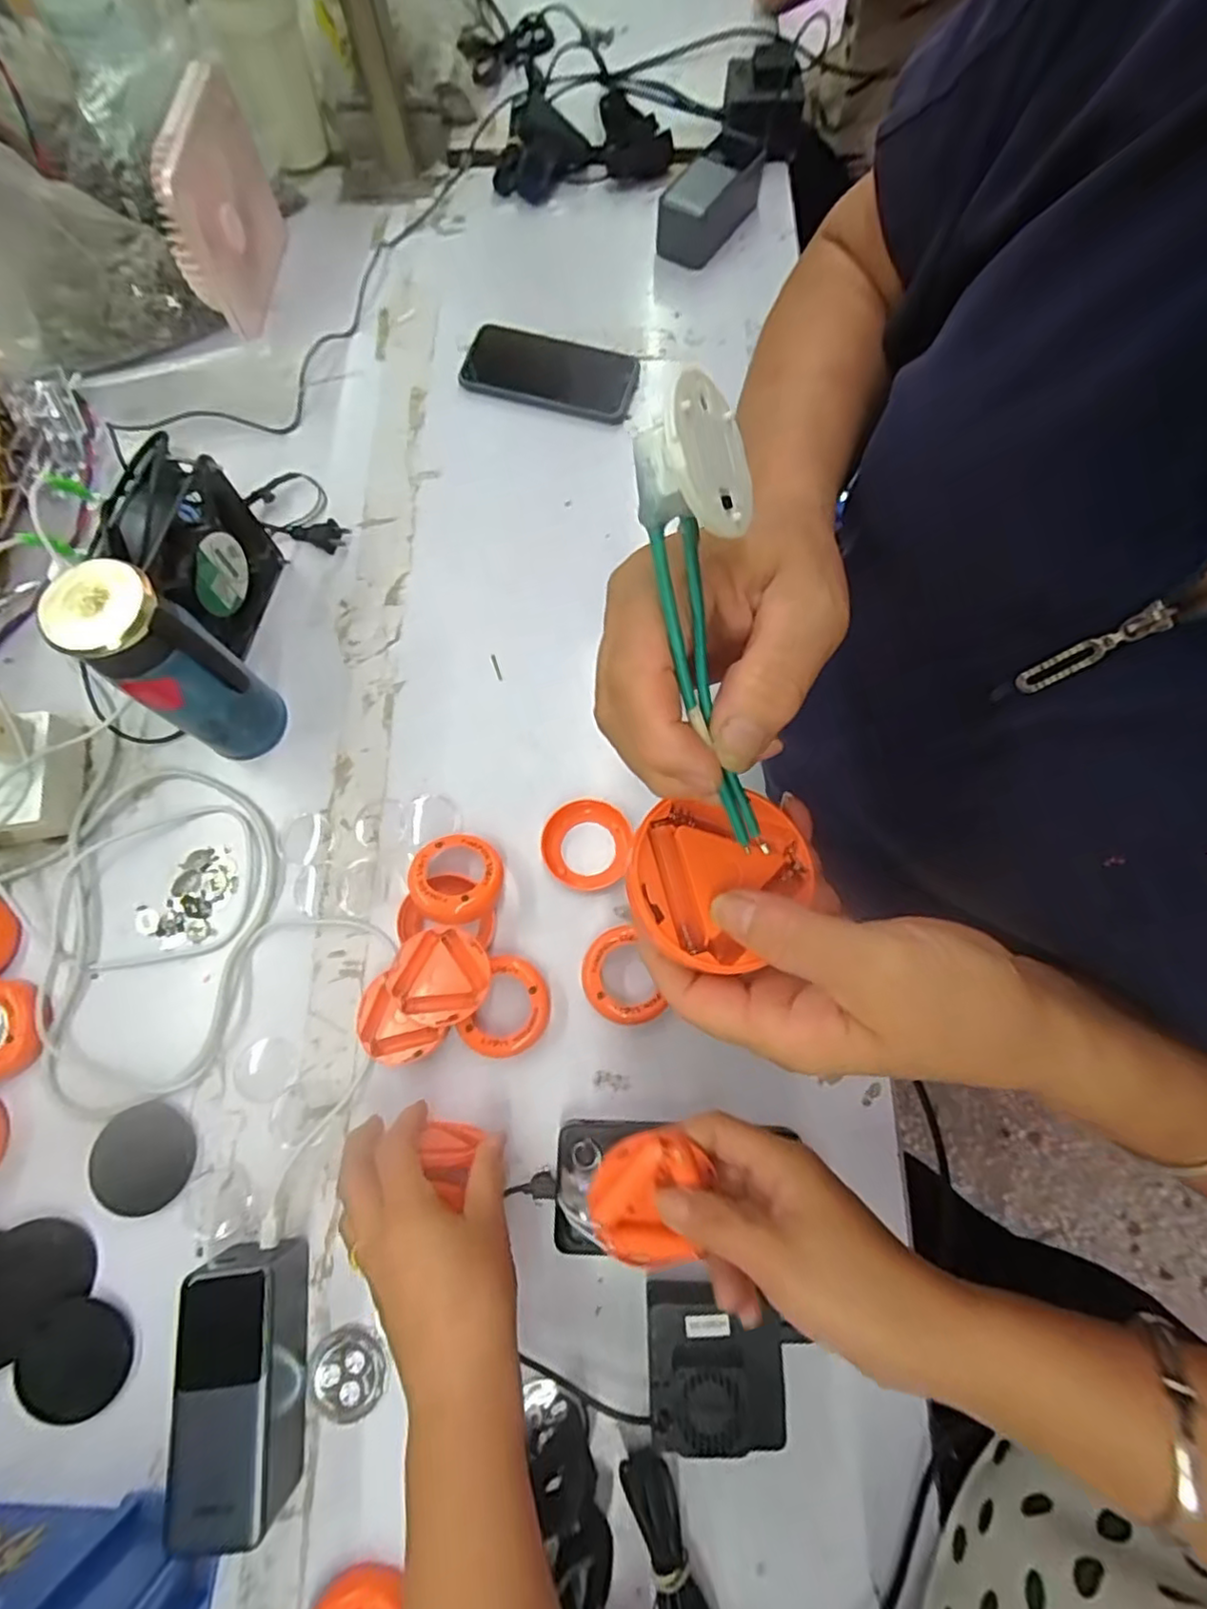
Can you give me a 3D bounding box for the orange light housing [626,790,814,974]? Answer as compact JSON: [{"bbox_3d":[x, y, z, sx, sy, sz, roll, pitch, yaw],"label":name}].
[{"bbox_3d":[0.042,0.027,0.234,0.066,0.014,0.060,0,75,-1],"label":"orange light housing"}]

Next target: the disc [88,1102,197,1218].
[{"bbox_3d":[-0.304,0.233,0.427,0.063,0.009,0.064,0,75,-1],"label":"disc"}]

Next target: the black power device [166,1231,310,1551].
[{"bbox_3d":[-0.211,0.333,0.375,0.055,0.052,0.132,-6,75,-2],"label":"black power device"}]

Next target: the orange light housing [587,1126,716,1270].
[{"bbox_3d":[0.024,0.194,0.319,0.060,0.016,0.060,0,75,-1],"label":"orange light housing"}]

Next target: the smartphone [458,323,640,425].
[{"bbox_3d":[-0.050,-0.405,0.610,0.158,0.014,0.079,11,75,2],"label":"smartphone"}]

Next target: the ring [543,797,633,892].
[{"bbox_3d":[-0.012,0.028,0.481,0.066,0.011,0.068,0,75,-1],"label":"ring"}]

